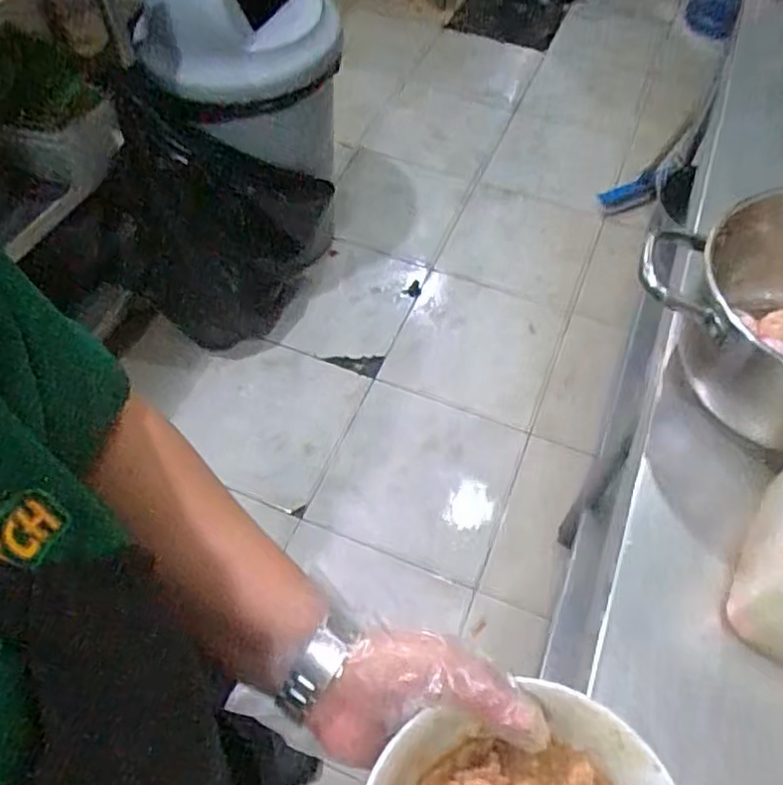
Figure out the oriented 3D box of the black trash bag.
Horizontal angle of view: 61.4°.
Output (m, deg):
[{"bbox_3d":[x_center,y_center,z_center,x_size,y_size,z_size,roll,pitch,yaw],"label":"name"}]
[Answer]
[{"bbox_3d":[-0.472,-0.446,1.777,0.460,0.498,0.452,23,59,14],"label":"black trash bag"}]

